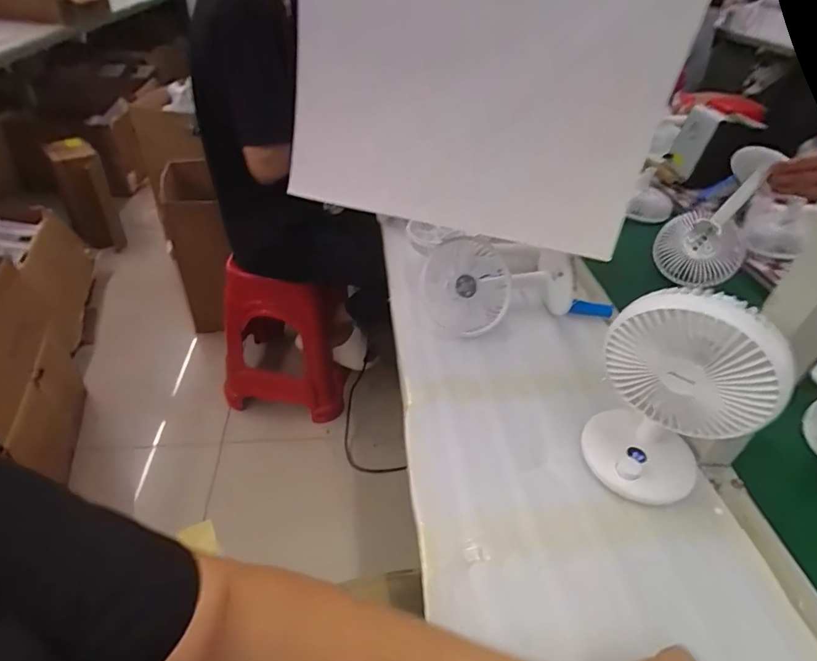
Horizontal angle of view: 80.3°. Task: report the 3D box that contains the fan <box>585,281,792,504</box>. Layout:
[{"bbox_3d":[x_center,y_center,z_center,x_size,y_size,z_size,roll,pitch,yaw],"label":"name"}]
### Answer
[{"bbox_3d":[0.238,0.064,0.435,0.080,0.226,0.131,-27,46,-32],"label":"fan"}]

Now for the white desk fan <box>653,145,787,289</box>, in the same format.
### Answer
[{"bbox_3d":[0.513,-0.178,0.801,0.107,0.228,0.120,12,23,-45],"label":"white desk fan"}]

